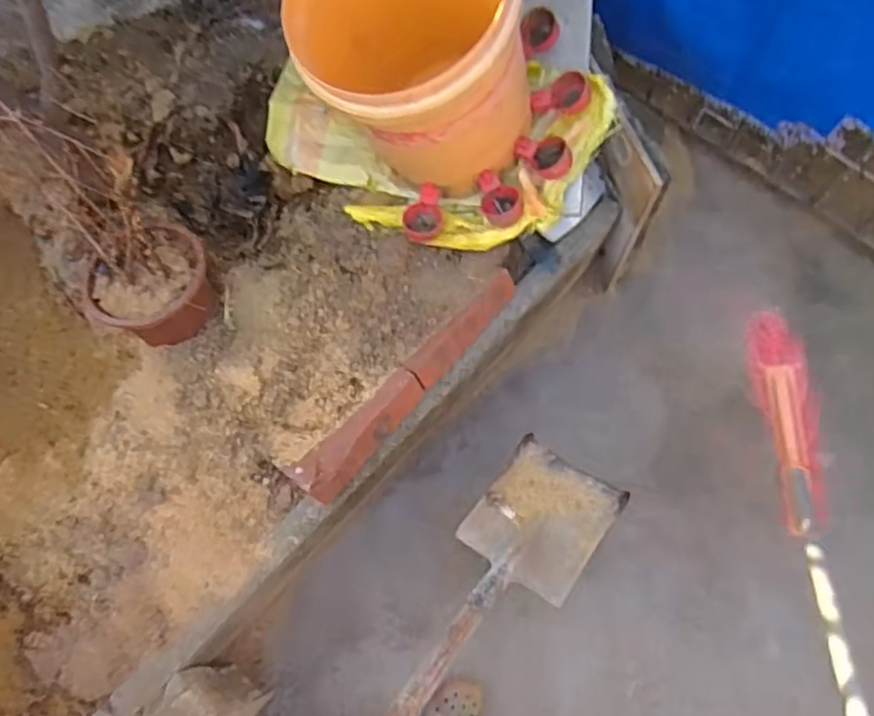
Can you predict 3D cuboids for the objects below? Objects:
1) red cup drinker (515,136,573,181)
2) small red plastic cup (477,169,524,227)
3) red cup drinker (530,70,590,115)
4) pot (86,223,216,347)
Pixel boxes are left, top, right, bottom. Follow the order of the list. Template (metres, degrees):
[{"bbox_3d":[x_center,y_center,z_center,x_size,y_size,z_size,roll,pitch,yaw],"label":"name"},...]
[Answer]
[{"bbox_3d":[0.167,-0.315,1.045,0.085,0.027,0.059,46,110,19],"label":"red cup drinker"},{"bbox_3d":[0.099,-0.249,1.055,0.058,0.030,0.088,-11,72,-3],"label":"small red plastic cup"},{"bbox_3d":[0.195,-0.411,1.059,0.087,0.035,0.061,-7,99,20],"label":"red cup drinker"},{"bbox_3d":[-0.436,-0.108,1.052,0.172,0.099,0.173,0,72,0],"label":"pot"}]

